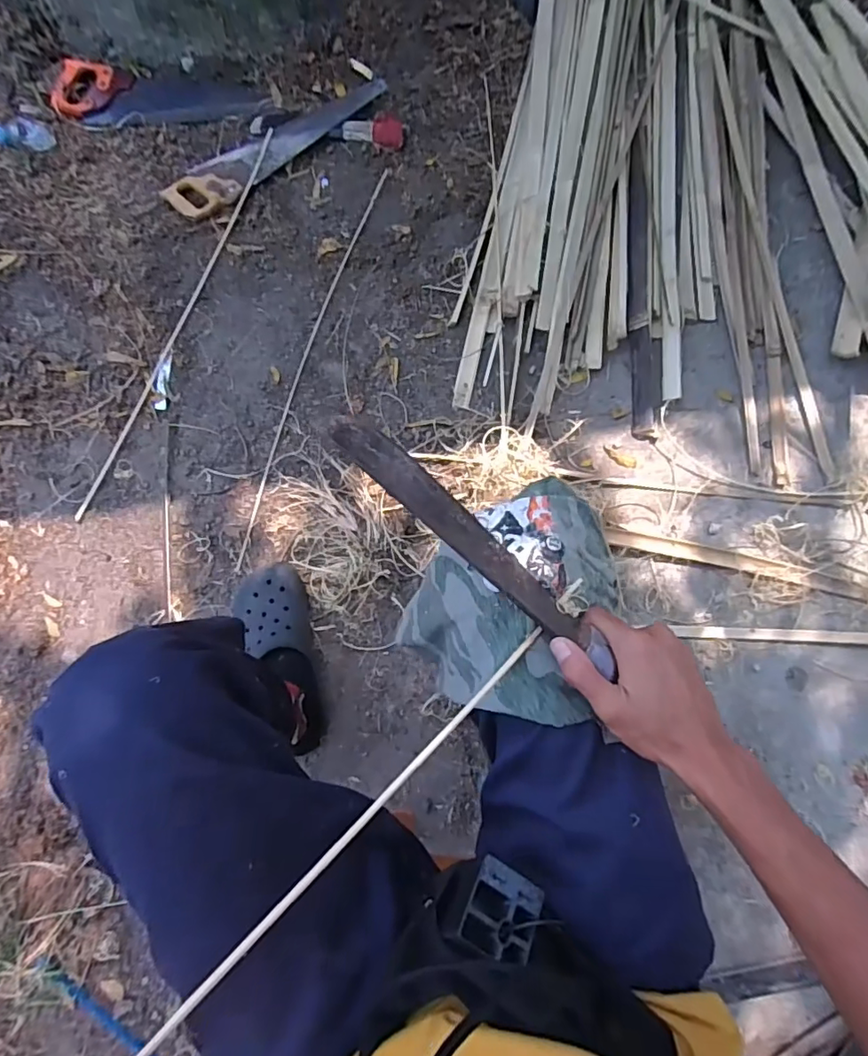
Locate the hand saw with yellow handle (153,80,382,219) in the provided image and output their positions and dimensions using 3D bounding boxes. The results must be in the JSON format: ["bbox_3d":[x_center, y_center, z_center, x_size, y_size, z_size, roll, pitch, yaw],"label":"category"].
[{"bbox_3d":[-0.336,-0.819,1.143,0.506,0.022,0.119,-40,79,-9],"label":"hand saw with yellow handle"}]

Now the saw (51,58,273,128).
[{"bbox_3d":[-0.588,-0.941,1.170,0.451,0.044,0.162,-2,76,0],"label":"saw"}]

